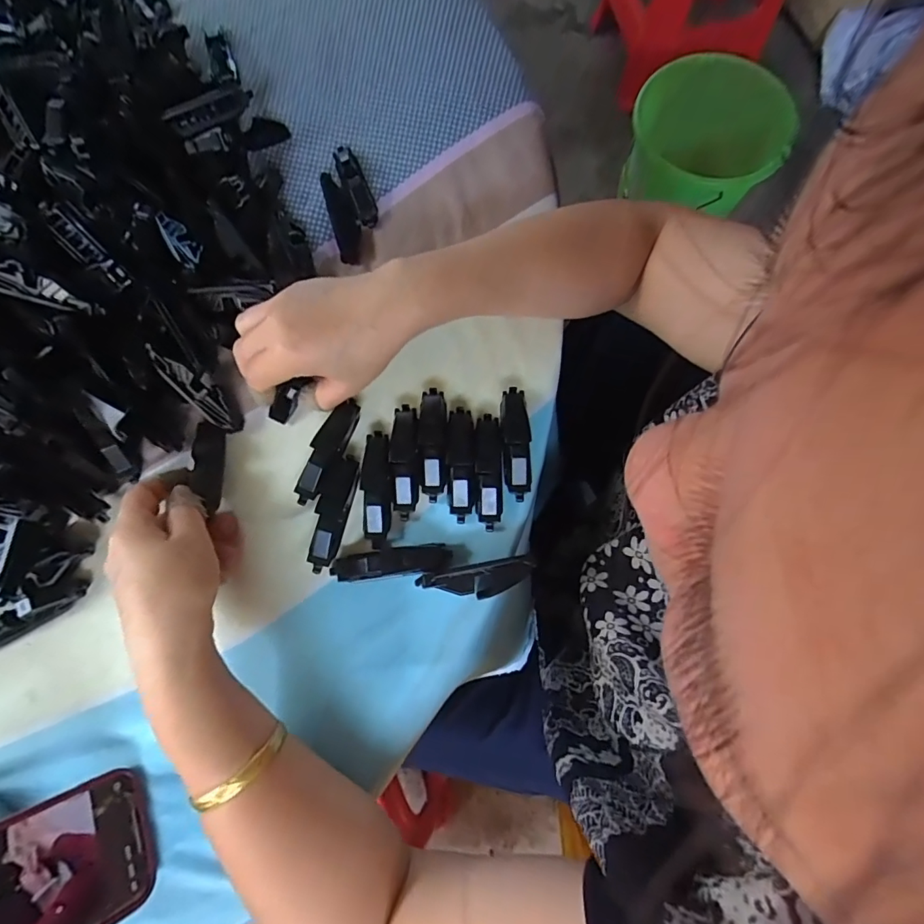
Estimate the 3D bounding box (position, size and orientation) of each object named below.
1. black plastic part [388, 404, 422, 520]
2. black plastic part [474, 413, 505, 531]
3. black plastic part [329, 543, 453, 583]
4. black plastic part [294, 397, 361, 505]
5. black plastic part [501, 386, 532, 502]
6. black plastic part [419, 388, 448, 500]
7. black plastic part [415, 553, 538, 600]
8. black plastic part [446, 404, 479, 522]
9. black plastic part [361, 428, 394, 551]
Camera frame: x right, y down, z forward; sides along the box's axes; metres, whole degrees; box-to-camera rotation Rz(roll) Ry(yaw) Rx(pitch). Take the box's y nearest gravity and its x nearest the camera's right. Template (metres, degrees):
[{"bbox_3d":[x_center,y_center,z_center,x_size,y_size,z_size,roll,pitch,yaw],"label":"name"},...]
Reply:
[{"bbox_3d":[-0.039,-0.003,0.344,0.022,0.020,0.080,-5,77,0],"label":"black plastic part"},{"bbox_3d":[0.019,0.005,0.344,0.019,0.017,0.080,1,77,1],"label":"black plastic part"},{"bbox_3d":[-0.048,0.068,0.330,0.081,0.020,0.019,-6,77,0],"label":"black plastic part"},{"bbox_3d":[-0.096,-0.008,0.349,0.019,0.015,0.078,20,78,5],"label":"black plastic part"},{"bbox_3d":[0.038,-0.015,0.346,0.019,0.021,0.081,0,77,1],"label":"black plastic part"},{"bbox_3d":[-0.021,-0.014,0.348,0.020,0.016,0.080,2,77,1],"label":"black plastic part"},{"bbox_3d":[0.010,0.079,0.328,0.077,0.018,0.022,-11,77,-2],"label":"black plastic part"},{"bbox_3d":[0.001,0.000,0.345,0.021,0.017,0.080,1,77,1],"label":"black plastic part"},{"bbox_3d":[-0.059,0.017,0.342,0.021,0.015,0.080,-2,77,0],"label":"black plastic part"}]

